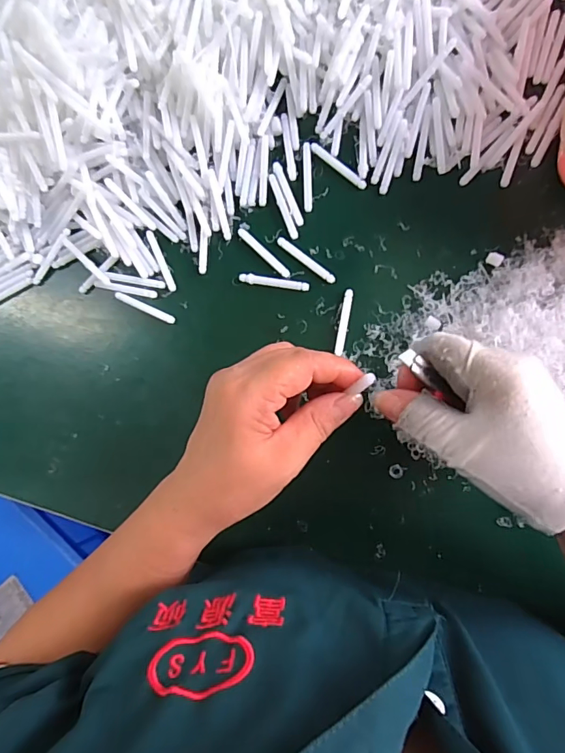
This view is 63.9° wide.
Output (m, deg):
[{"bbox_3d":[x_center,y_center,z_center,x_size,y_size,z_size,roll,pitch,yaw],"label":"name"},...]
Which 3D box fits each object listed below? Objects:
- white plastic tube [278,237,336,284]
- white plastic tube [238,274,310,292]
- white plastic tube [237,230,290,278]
[{"bbox_3d":[0.020,-0.098,0.378,0.060,0.004,0.007,40,93,9],"label":"white plastic tube"},{"bbox_3d":[-0.007,-0.079,0.380,0.058,0.004,0.008,8,88,9],"label":"white plastic tube"},{"bbox_3d":[-0.016,-0.105,0.384,0.007,0.004,0.059,-45,82,4],"label":"white plastic tube"}]

